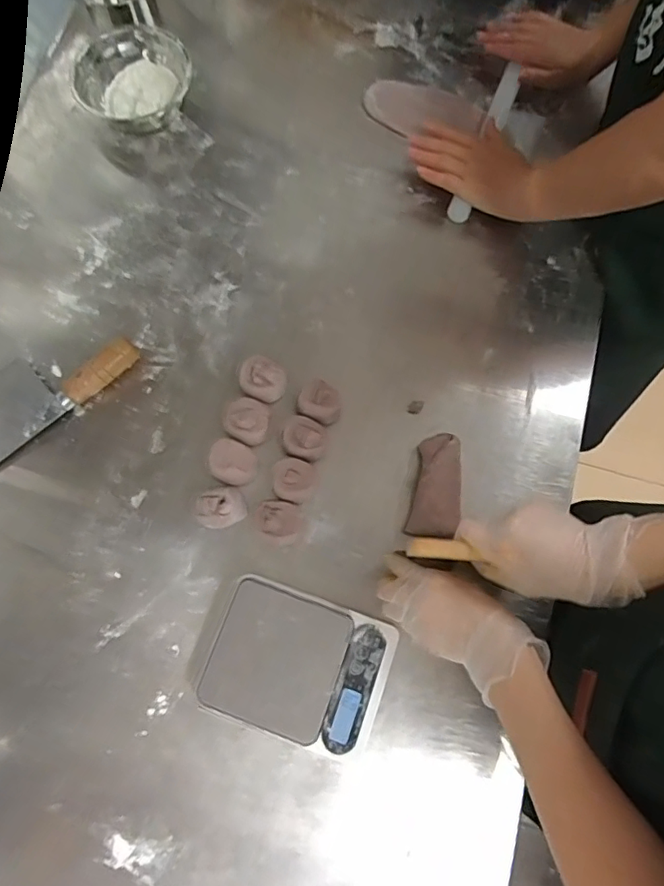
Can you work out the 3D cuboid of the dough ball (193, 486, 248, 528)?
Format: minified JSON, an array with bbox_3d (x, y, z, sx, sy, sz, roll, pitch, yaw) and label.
[{"bbox_3d":[-0.117,0.067,0.545,0.050,0.040,0.045,-20,77,-5],"label":"dough ball"}]

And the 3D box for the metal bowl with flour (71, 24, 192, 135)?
[{"bbox_3d":[-0.239,-0.449,0.646,0.113,0.078,0.122,0,76,-1],"label":"metal bowl with flour"}]

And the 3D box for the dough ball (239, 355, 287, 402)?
[{"bbox_3d":[-0.077,-0.070,0.587,0.051,0.032,0.044,24,77,5],"label":"dough ball"}]

